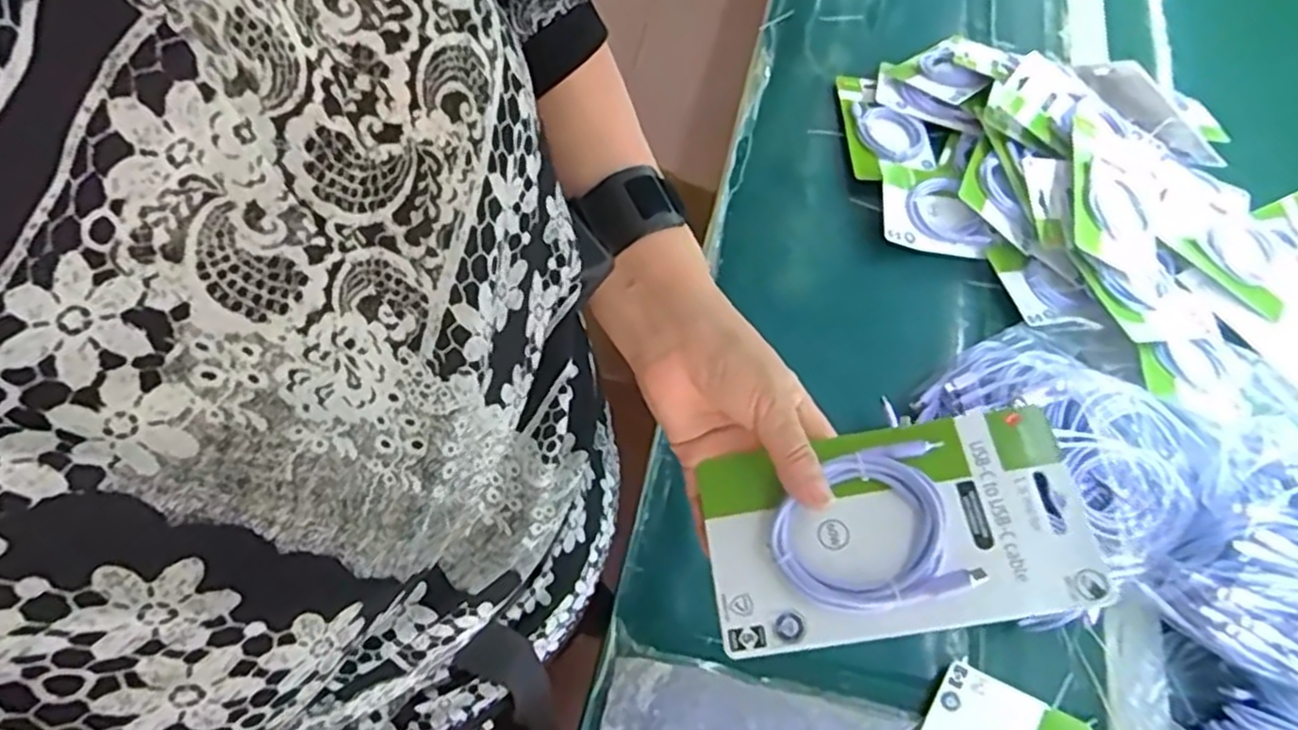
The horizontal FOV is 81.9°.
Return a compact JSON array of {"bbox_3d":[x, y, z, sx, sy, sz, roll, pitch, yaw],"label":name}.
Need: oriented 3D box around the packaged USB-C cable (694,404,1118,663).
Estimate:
[{"bbox_3d":[0.120,0.079,0.368,0.181,0.017,0.099,-11,61,4],"label":"packaged USB-C cable"}]

